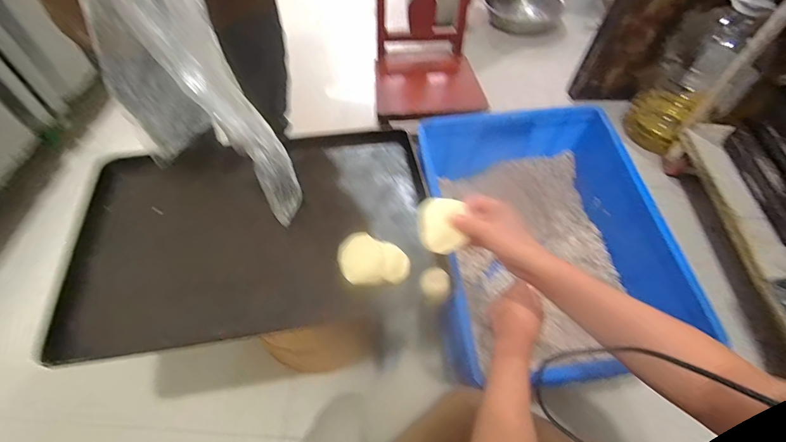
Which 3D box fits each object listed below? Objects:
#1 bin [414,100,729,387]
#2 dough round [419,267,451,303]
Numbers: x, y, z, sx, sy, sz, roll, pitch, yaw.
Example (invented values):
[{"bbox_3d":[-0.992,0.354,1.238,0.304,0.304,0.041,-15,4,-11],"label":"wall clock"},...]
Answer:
[{"bbox_3d":[0.285,0.032,0.769,0.393,0.246,0.467,-4,55,-6],"label":"bin"},{"bbox_3d":[0.068,0.099,0.623,0.047,0.017,0.047,4,74,-13],"label":"dough round"}]

